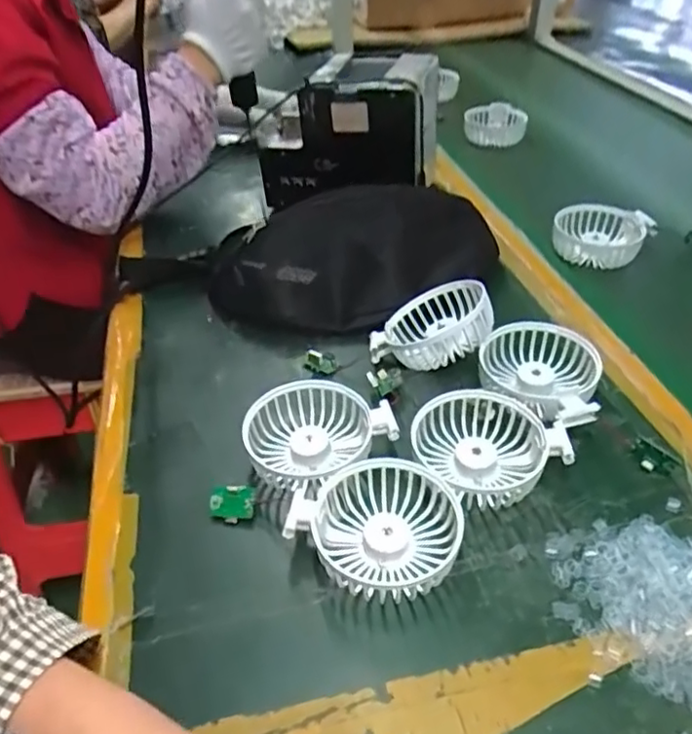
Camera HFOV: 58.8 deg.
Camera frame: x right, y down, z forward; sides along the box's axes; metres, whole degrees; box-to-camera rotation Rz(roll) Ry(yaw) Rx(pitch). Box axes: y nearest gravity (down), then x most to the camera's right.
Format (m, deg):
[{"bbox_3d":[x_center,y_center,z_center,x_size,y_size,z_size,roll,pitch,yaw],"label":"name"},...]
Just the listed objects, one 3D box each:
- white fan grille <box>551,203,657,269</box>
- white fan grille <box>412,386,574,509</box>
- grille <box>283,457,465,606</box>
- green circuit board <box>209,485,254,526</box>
[{"bbox_3d":[0.272,-0.139,0.656,0.092,0.041,0.089,-2,41,2],"label":"white fan grille"},{"bbox_3d":[0.095,0.054,0.427,0.094,0.032,0.083,-19,43,-16],"label":"white fan grille"},{"bbox_3d":[0.023,0.098,0.382,0.092,0.036,0.086,-2,41,2],"label":"grille"},{"bbox_3d":[-0.077,0.093,0.413,0.030,0.004,0.024,-4,77,7],"label":"green circuit board"}]

